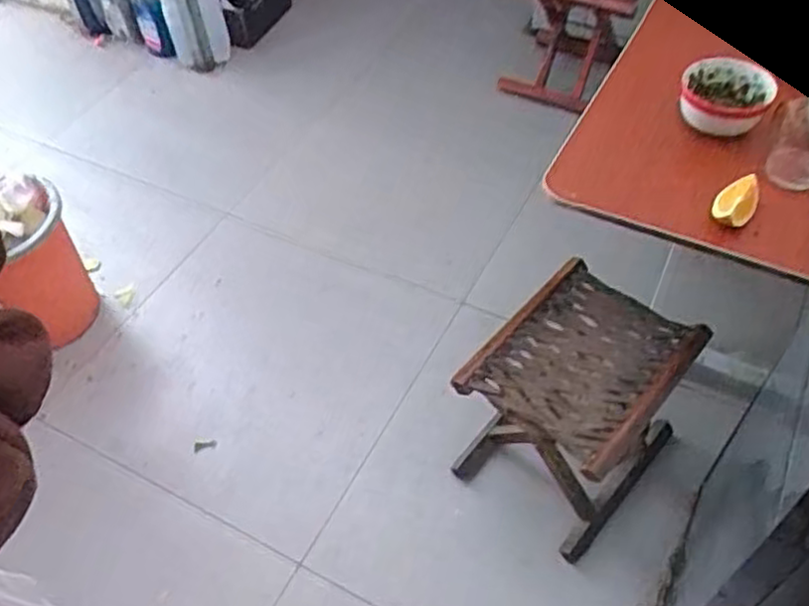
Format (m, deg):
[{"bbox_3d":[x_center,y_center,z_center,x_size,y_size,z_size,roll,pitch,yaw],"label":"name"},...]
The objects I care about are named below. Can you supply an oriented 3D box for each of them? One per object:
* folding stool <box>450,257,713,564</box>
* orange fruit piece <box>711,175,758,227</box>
[{"bbox_3d":[0.264,0.165,1.159,0.240,0.299,0.289,34,61,27],"label":"folding stool"},{"bbox_3d":[0.436,-0.134,0.972,0.051,0.036,0.068,21,55,20],"label":"orange fruit piece"}]

